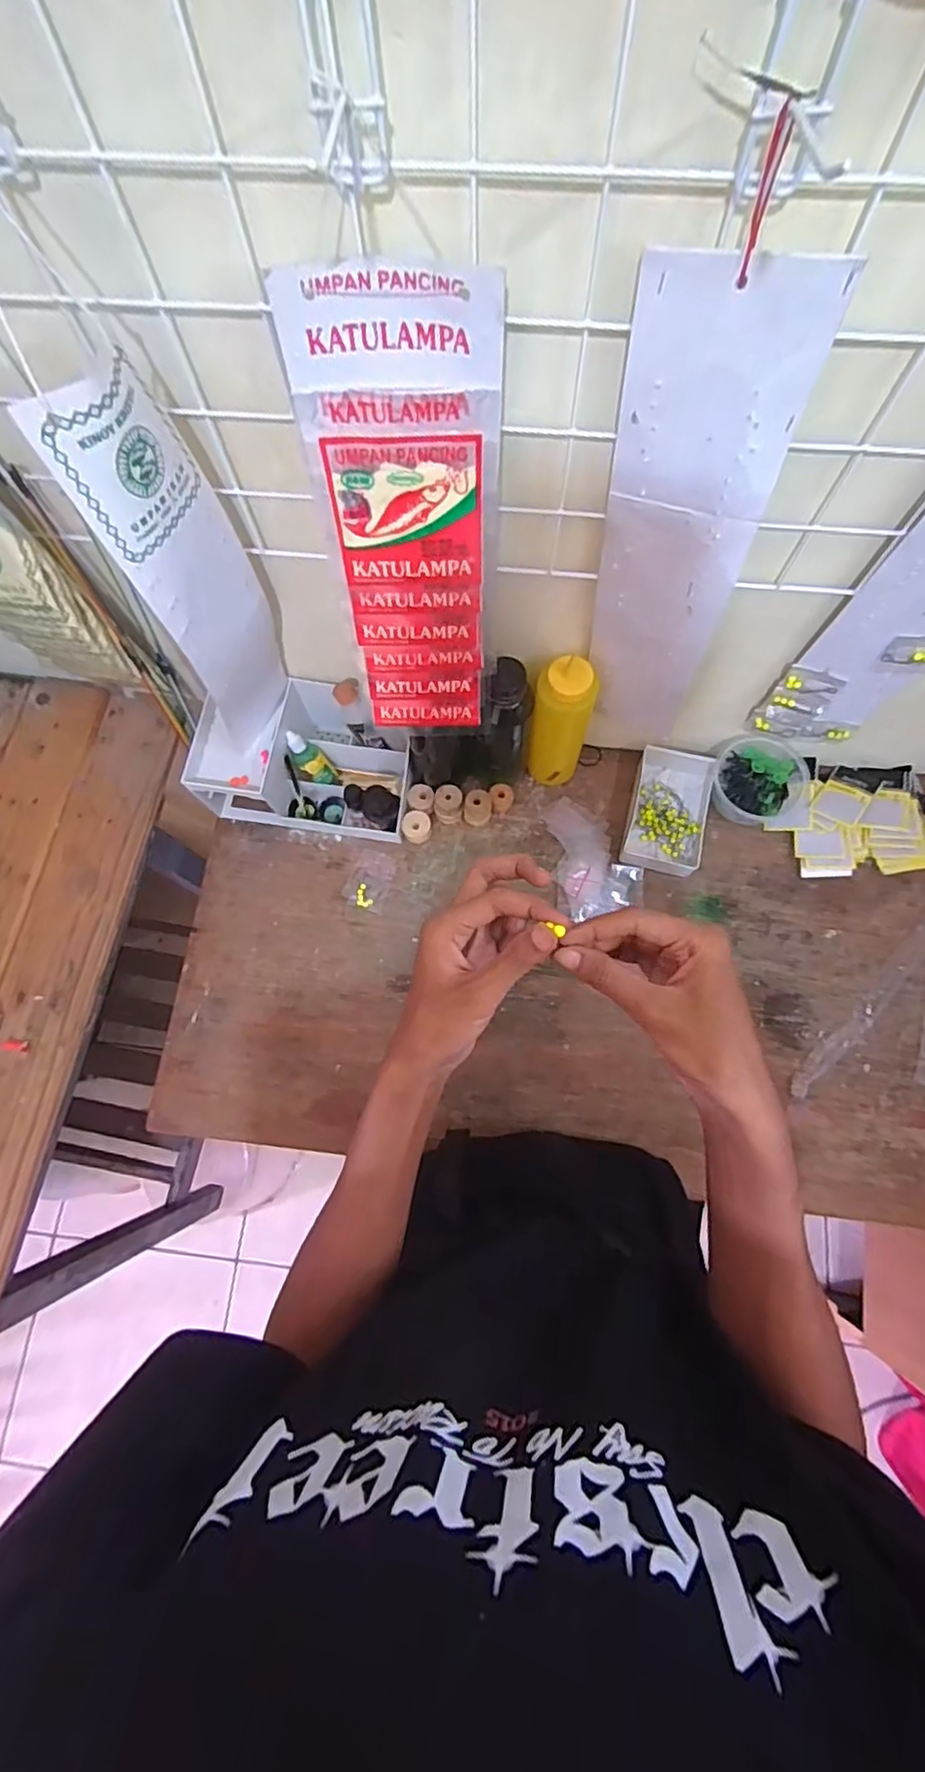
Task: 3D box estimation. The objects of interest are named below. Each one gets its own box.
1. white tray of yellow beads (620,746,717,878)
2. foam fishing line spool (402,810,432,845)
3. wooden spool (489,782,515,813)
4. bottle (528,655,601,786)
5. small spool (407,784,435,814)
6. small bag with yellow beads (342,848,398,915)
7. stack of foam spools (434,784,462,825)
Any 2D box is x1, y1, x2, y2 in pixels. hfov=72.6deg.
[{"bbox_3d":[0.244,-0.093,0.741,0.086,0.031,0.149,13,75,6],"label":"white tray of yellow beads"},{"bbox_3d":[-0.053,-0.069,0.746,0.032,0.026,0.034,-1,74,2],"label":"foam fishing line spool"},{"bbox_3d":[0.047,-0.104,0.753,0.028,0.028,0.029,-7,74,0],"label":"wooden spool"},{"bbox_3d":[0.105,-0.172,0.682,0.060,0.194,0.060,14,75,6],"label":"bottle"},{"bbox_3d":[-0.049,-0.103,0.751,0.032,0.021,0.033,10,75,5],"label":"small spool"},{"bbox_3d":[-0.107,-0.007,0.740,0.051,0.004,0.072,17,76,7],"label":"small bag with yellow beads"},{"bbox_3d":[-0.017,-0.095,0.741,0.033,0.042,0.033,2,74,3],"label":"stack of foam spools"}]

